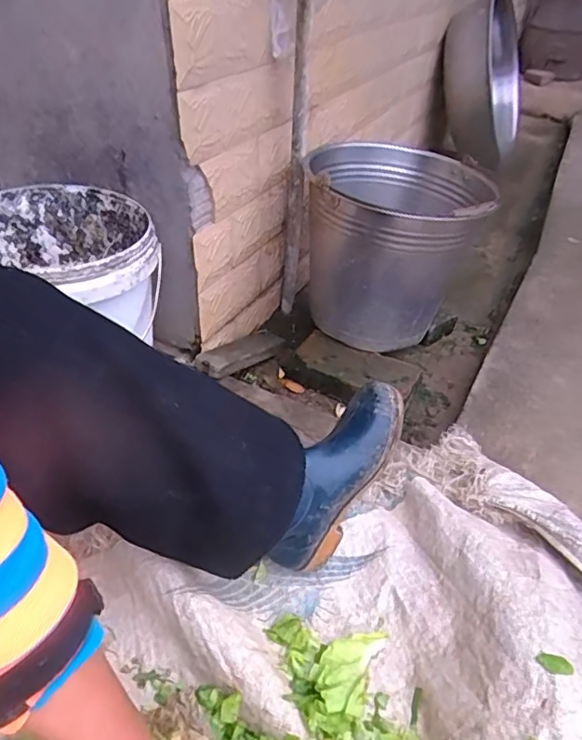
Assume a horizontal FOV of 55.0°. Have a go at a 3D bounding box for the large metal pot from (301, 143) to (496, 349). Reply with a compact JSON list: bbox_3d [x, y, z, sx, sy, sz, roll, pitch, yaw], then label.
[{"bbox_3d":[0.165,-0.198,0.954,0.282,0.277,0.263,7,39,5],"label":"large metal pot"}]

